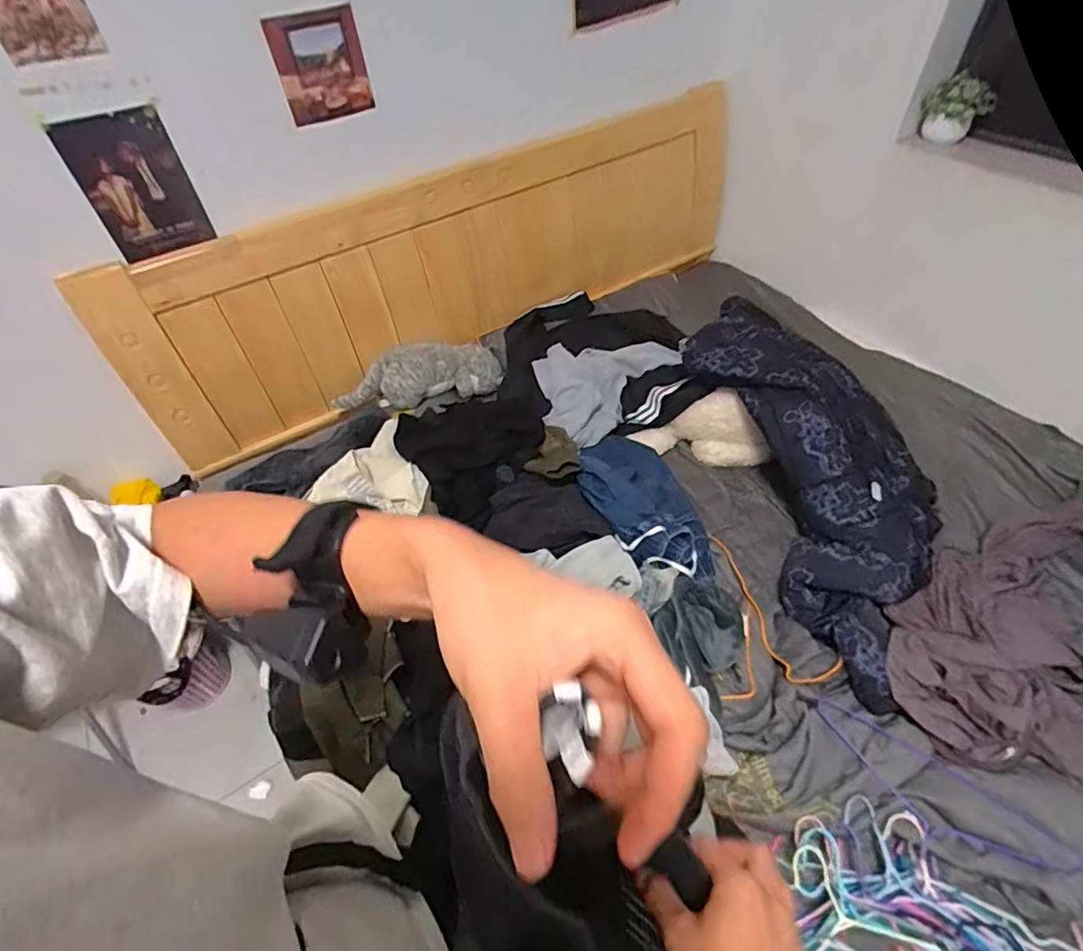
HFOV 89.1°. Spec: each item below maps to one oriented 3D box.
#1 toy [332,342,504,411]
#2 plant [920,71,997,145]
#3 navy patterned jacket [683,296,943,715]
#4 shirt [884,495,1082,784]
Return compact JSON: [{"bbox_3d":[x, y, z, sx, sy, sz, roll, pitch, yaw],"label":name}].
[{"bbox_3d":[-0.323,-0.259,1.464,0.433,0.160,0.115,-22,51,-15],"label":"toy"},{"bbox_3d":[0.972,-0.862,1.296,0.142,0.141,0.120,25,55,23],"label":"plant"},{"bbox_3d":[0.651,0.009,1.160,0.462,0.202,0.832,-6,64,-6],"label":"navy patterned jacket"},{"bbox_3d":[0.907,0.228,1.026,0.371,0.102,0.727,25,55,23],"label":"shirt"}]

